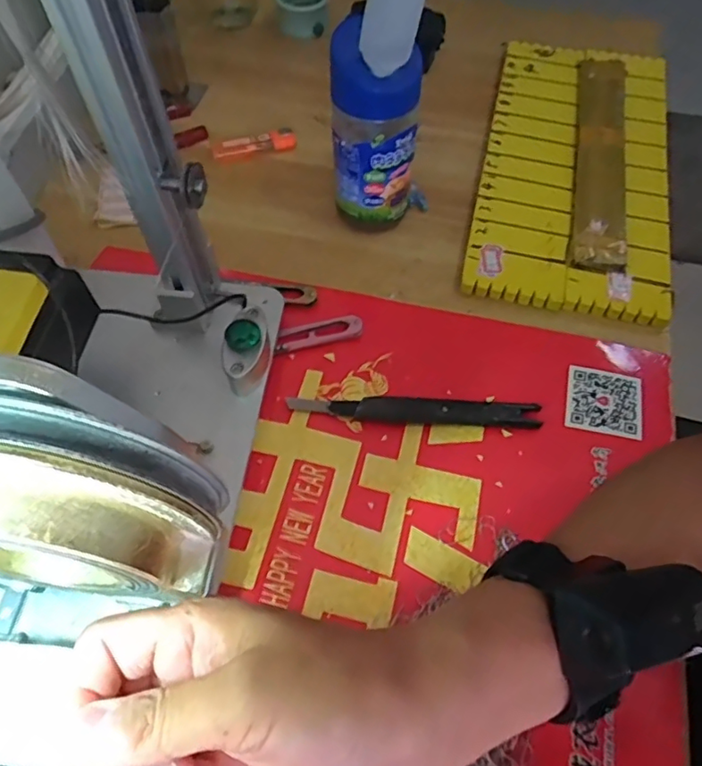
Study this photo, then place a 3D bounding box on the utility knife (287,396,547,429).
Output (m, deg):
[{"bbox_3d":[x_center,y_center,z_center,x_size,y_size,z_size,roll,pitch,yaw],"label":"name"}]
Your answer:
[{"bbox_3d":[0.043,0.019,0.400,0.171,0.013,0.017,2,60,2],"label":"utility knife"}]

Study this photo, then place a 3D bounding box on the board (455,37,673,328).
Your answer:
[{"bbox_3d":[0.206,-0.210,0.527,0.161,0.020,0.323,12,61,8],"label":"board"}]

